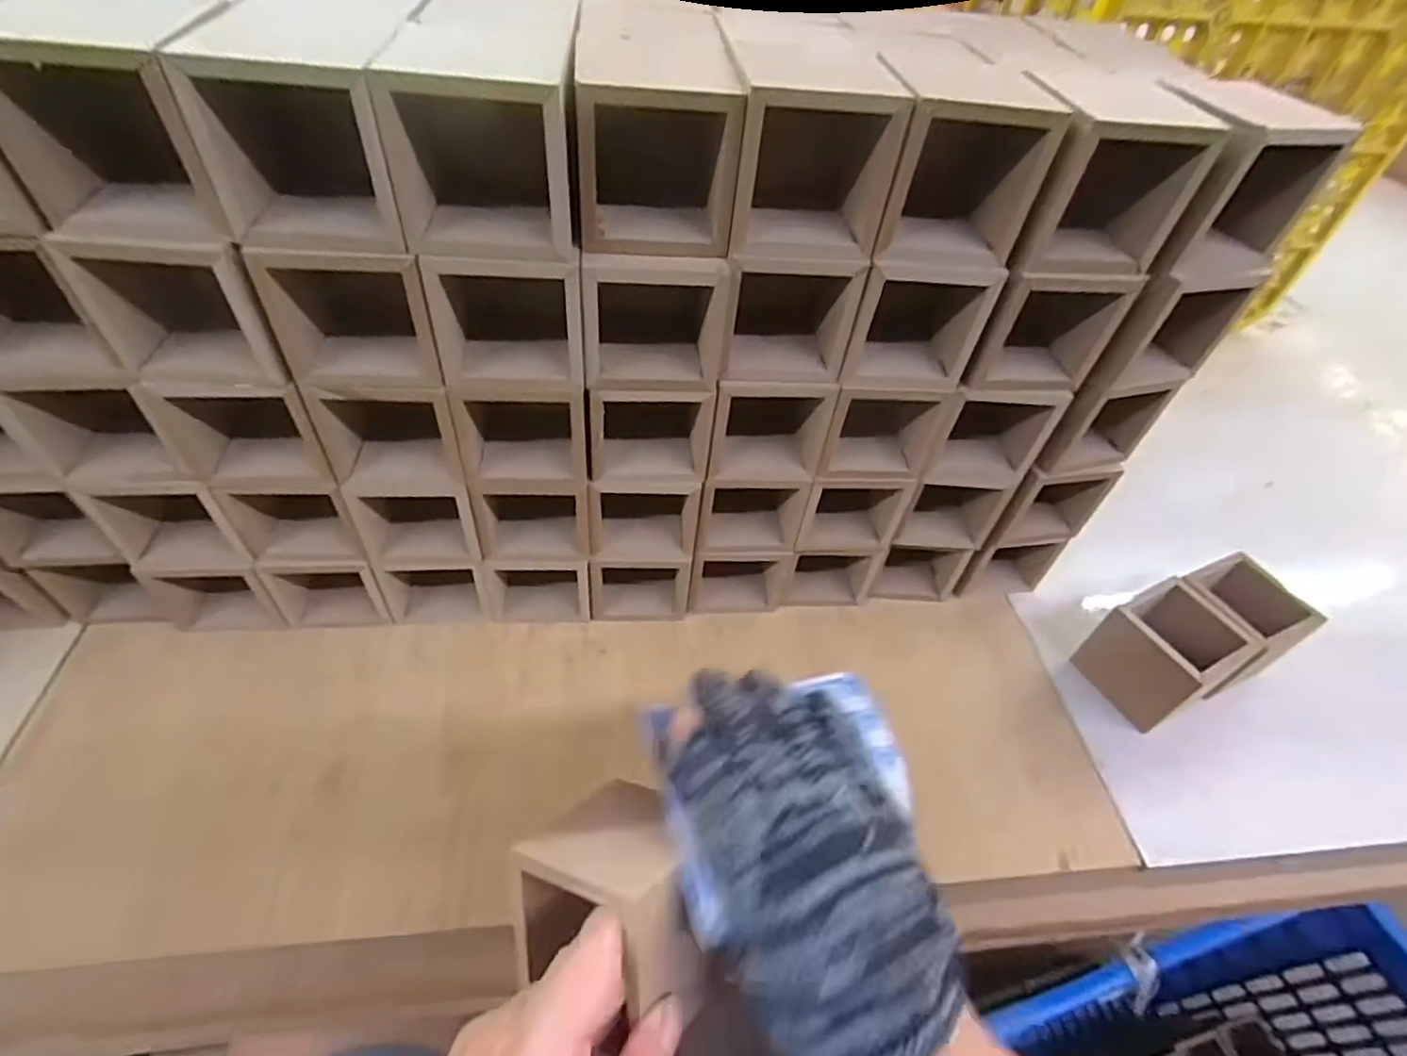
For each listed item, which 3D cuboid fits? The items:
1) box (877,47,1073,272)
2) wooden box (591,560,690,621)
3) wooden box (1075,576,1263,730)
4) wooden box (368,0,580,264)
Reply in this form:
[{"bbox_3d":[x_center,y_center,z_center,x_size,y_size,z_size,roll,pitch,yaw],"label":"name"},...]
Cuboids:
[{"bbox_3d":[0.108,-0.158,0.290,0.063,0.066,0.073,6,47,-1],"label":"box"},{"bbox_3d":[-0.042,0.029,0.435,0.061,0.052,0.040,-1,47,-8],"label":"wooden box"},{"bbox_3d":[0.289,0.080,0.422,0.068,0.063,0.060,-20,52,-24],"label":"wooden box"},{"bbox_3d":[-0.081,-0.176,0.278,0.068,0.075,0.131,1,48,-6],"label":"wooden box"}]

